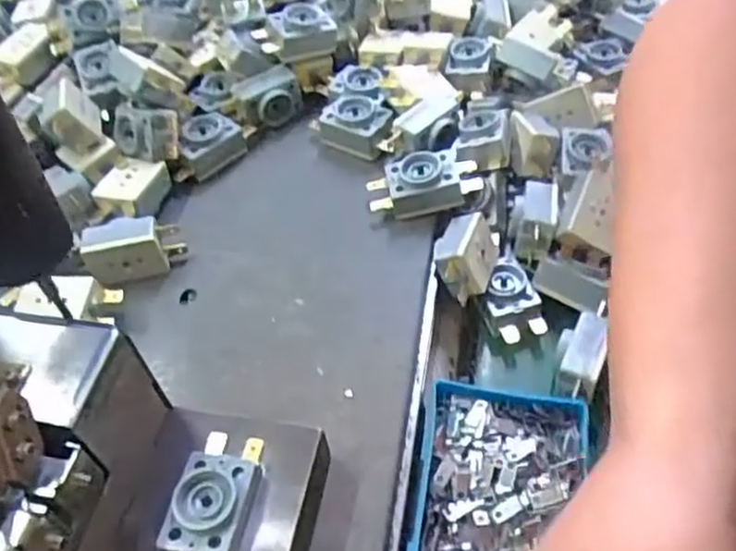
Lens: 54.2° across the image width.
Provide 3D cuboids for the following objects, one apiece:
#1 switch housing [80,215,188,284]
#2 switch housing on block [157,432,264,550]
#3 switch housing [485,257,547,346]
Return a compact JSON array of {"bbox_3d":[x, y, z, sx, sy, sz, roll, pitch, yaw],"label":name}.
[{"bbox_3d":[-0.120,-0.015,0.370,0.047,0.025,0.022,-11,50,-4],"label":"switch housing"},{"bbox_3d":[-0.056,0.084,0.262,0.028,0.009,0.059,8,51,11],"label":"switch housing on block"},{"bbox_3d":[0.074,0.012,0.369,0.026,0.016,0.045,-15,51,-8],"label":"switch housing"}]

